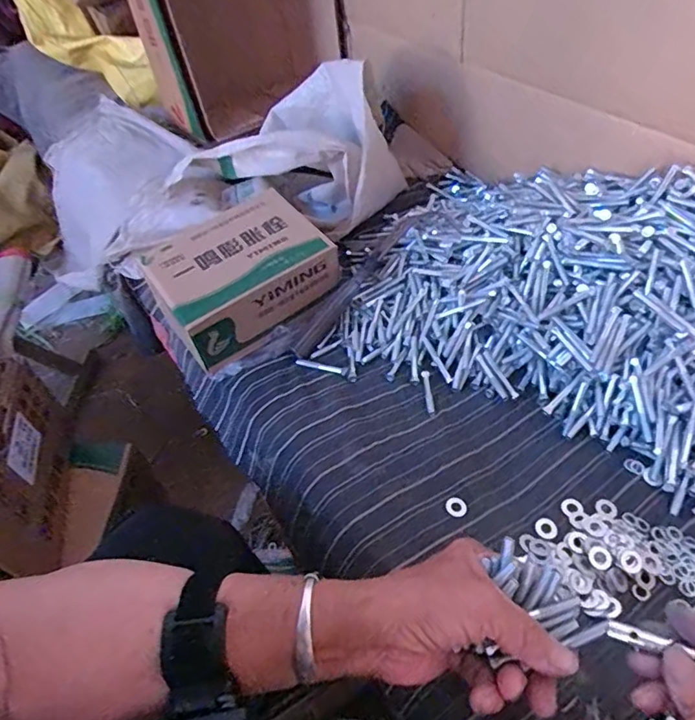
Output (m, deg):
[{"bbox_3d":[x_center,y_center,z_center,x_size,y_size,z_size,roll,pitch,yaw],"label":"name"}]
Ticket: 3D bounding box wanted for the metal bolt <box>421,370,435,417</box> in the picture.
[{"bbox_3d":[0.081,0.032,0.515,0.008,0.004,0.060,-2,49,3],"label":"metal bolt"}]

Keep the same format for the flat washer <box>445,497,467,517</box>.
[{"bbox_3d":[0.090,0.121,0.424,0.018,0.004,0.017,2,54,-3],"label":"flat washer"}]

